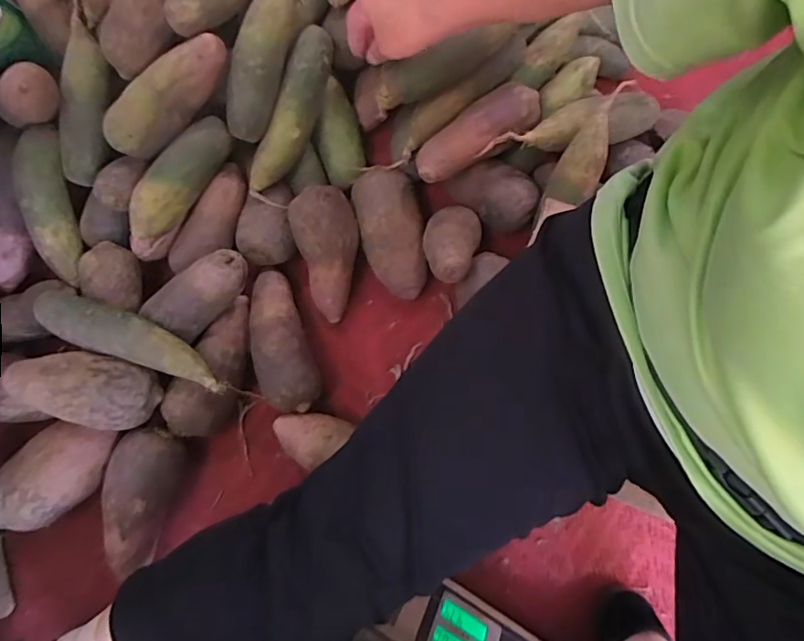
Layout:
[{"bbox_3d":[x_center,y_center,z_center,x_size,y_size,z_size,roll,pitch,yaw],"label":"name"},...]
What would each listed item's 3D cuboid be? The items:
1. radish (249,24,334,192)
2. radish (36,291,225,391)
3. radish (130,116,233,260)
[{"bbox_3d":[-0.134,-0.255,0.626,0.046,0.042,0.205,25,99,3],"label":"radish"},{"bbox_3d":[-0.312,0.020,0.585,0.238,0.053,0.053,18,80,2],"label":"radish"},{"bbox_3d":[-0.274,-0.158,0.612,0.050,0.064,0.196,36,98,5],"label":"radish"}]

